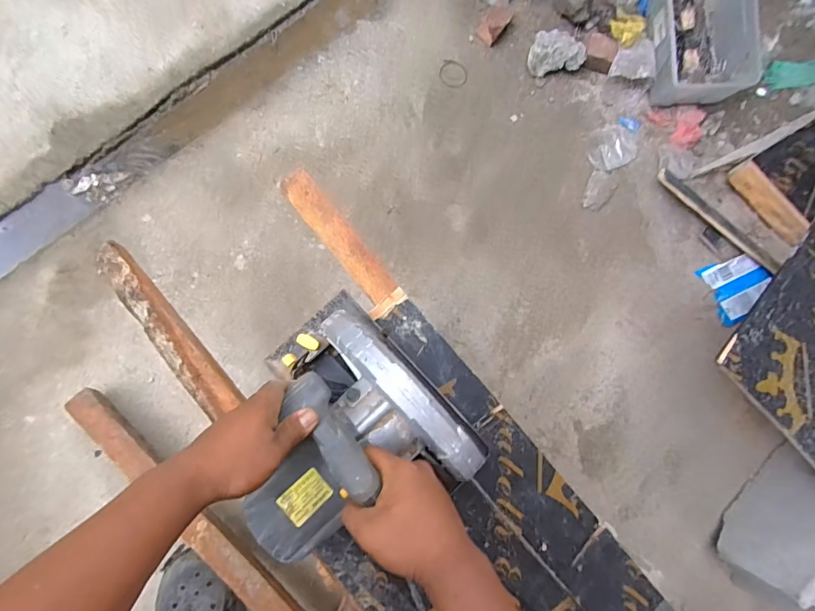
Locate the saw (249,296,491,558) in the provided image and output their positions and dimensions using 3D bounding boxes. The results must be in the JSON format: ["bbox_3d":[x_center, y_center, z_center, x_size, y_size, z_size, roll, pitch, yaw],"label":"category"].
[{"bbox_3d":[-0.080,0.135,0.470,0.230,0.187,0.231,-36,91,-9],"label":"saw"}]

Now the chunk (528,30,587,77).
[{"bbox_3d":[0.309,-0.515,0.899,0.111,0.044,0.092,9,84,-8],"label":"chunk"}]

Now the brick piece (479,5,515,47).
[{"bbox_3d":[0.180,-0.577,0.889,0.046,0.043,0.068,38,81,-4],"label":"brick piece"}]

